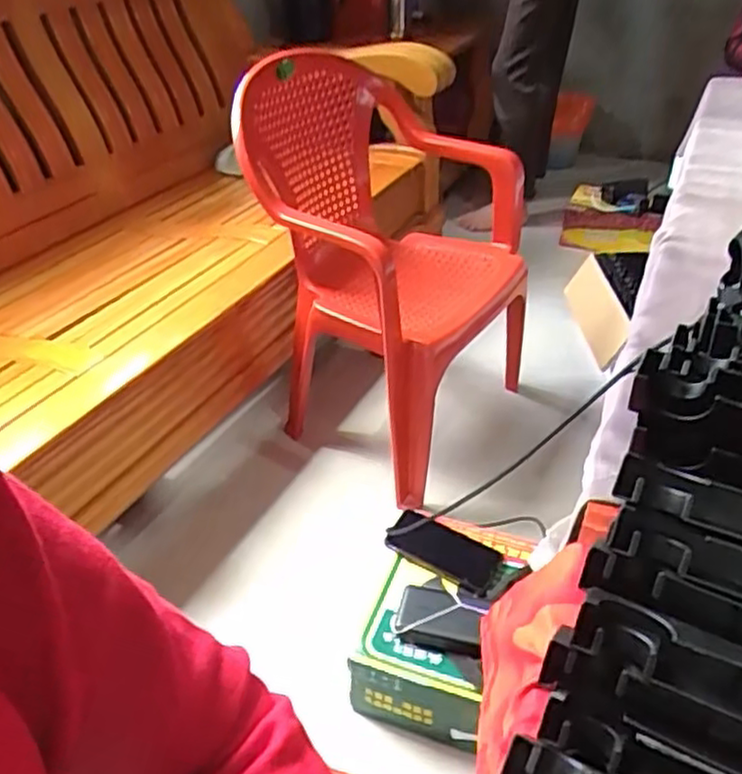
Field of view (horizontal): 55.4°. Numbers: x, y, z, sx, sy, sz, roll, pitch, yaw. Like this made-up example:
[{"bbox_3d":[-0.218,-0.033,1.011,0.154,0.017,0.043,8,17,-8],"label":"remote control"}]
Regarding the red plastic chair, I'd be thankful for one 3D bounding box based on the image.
[{"bbox_3d":[0.007,-0.224,1.344,0.515,0.643,0.491,20,42,26],"label":"red plastic chair"}]

